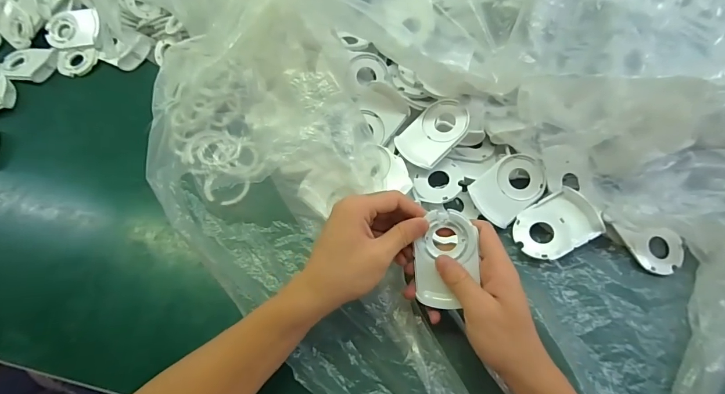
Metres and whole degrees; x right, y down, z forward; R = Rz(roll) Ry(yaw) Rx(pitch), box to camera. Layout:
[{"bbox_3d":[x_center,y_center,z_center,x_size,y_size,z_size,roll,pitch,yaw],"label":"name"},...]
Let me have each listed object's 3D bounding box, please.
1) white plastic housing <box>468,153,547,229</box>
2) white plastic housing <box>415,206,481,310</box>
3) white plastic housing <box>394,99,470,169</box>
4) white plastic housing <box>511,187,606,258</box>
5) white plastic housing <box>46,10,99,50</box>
[{"bbox_3d":[0.158,-0.011,0.396,0.083,0.010,0.056,-35,70,-13],"label":"white plastic housing"},{"bbox_3d":[0.073,0.055,0.323,0.051,0.005,0.084,-1,92,16],"label":"white plastic housing"},{"bbox_3d":[0.081,-0.072,0.416,0.084,0.012,0.056,-44,64,-1],"label":"white plastic housing"},{"bbox_3d":[0.195,0.028,0.373,0.072,0.024,0.056,-25,68,-9],"label":"white plastic housing"},{"bbox_3d":[-0.422,-0.242,0.536,0.071,0.016,0.054,-11,87,-5],"label":"white plastic housing"}]

